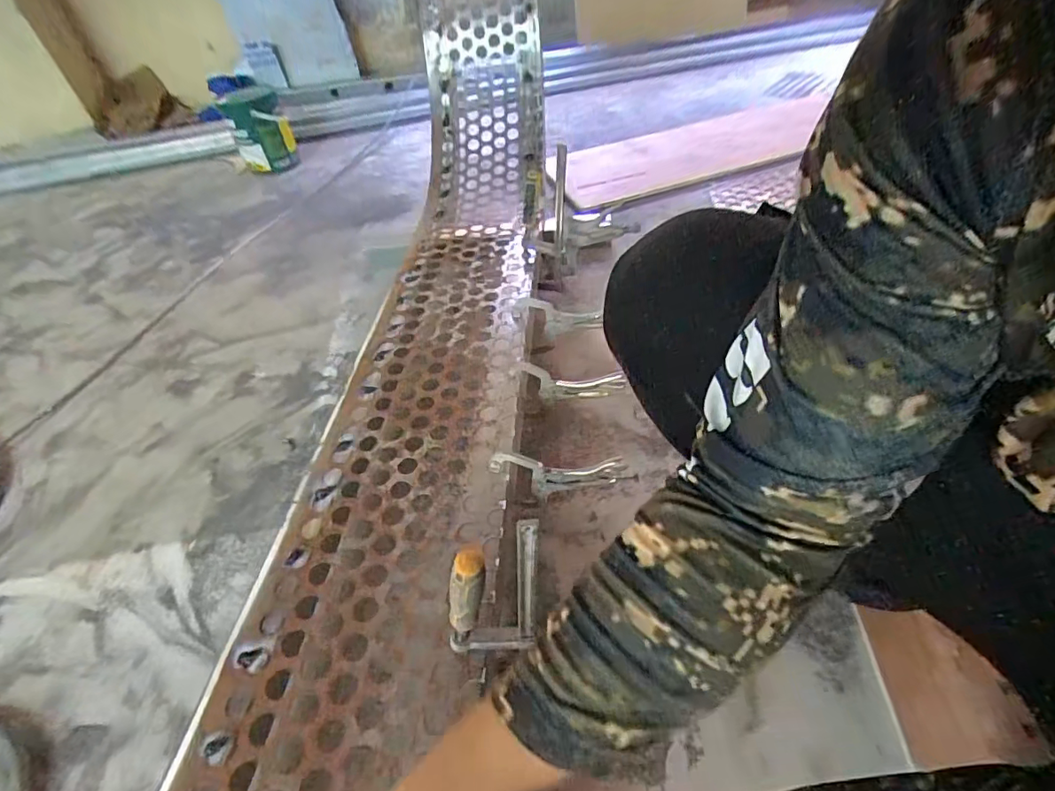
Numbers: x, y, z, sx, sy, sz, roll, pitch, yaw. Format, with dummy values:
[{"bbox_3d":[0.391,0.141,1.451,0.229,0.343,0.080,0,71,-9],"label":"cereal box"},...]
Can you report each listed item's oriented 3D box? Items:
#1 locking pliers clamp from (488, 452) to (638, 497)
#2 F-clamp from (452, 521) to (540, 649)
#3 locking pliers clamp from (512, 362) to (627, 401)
[{"bbox_3d":[0.039,0.090,0.588,0.165,0.058,0.016,3,47,10],"label":"locking pliers clamp"},{"bbox_3d":[-0.029,0.158,0.396,0.077,0.190,0.026,1,46,7],"label":"F-clamp"},{"bbox_3d":[0.053,-0.016,0.696,0.155,0.050,0.025,6,47,13],"label":"locking pliers clamp"}]

